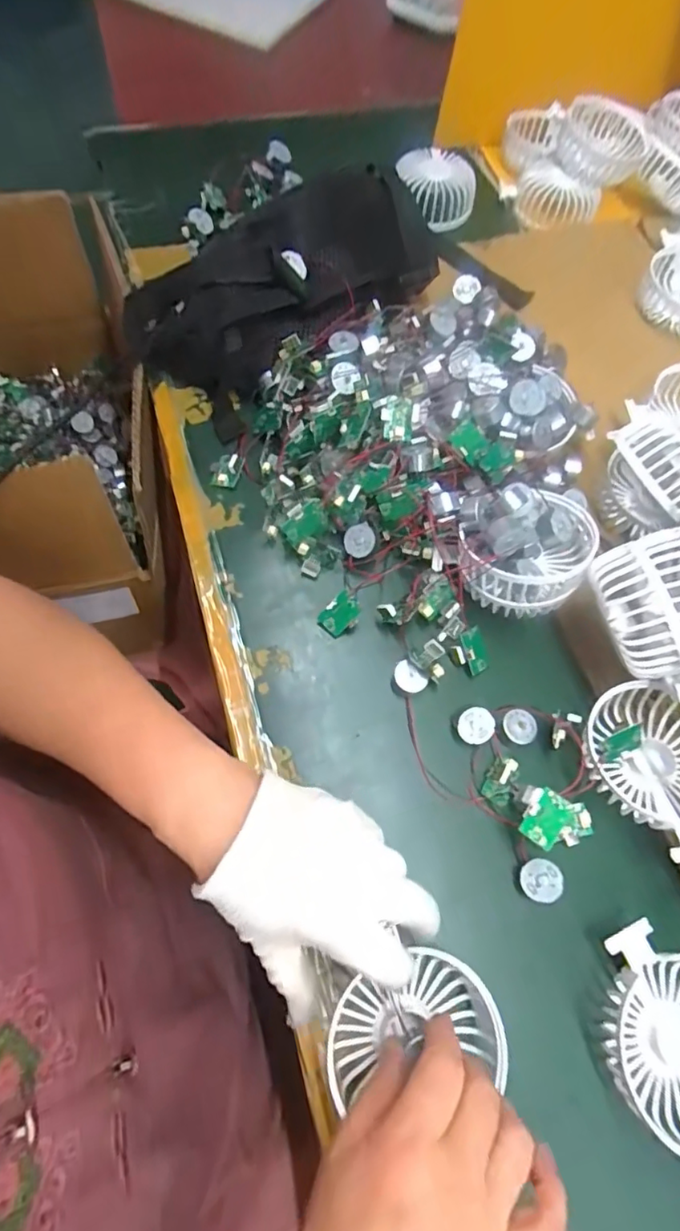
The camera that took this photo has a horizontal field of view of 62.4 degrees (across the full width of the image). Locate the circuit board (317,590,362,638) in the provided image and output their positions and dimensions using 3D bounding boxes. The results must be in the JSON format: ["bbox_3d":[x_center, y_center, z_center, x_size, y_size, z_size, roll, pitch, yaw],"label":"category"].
[{"bbox_3d":[0.000,0.001,0.388,0.031,0.005,0.022,-44,88,16],"label":"circuit board"}]

